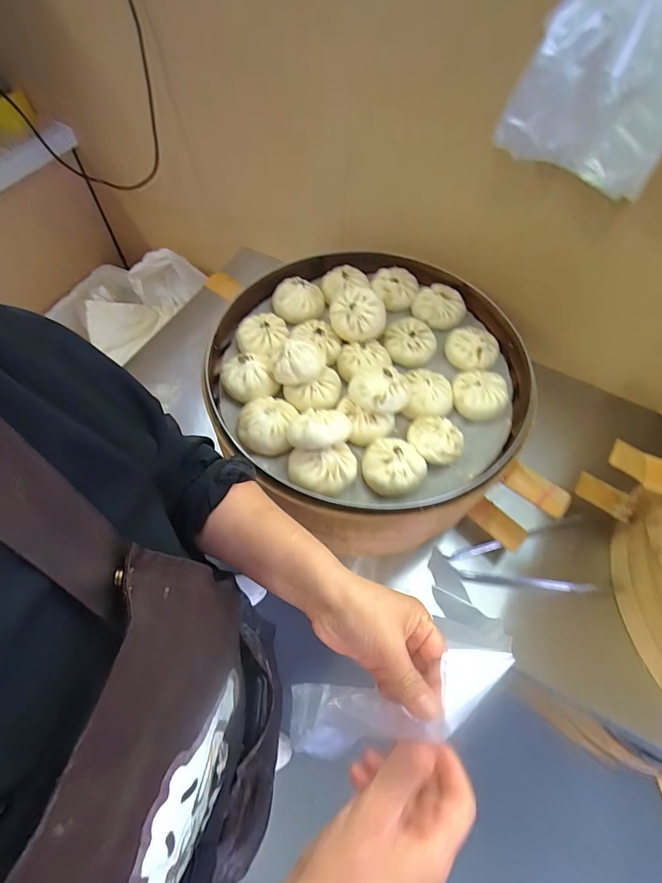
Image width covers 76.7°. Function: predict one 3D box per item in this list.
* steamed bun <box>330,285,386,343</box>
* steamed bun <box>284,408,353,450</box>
[{"bbox_3d":[0.043,-0.201,0.656,0.087,0.050,0.075,5,60,1],"label":"steamed bun"},{"bbox_3d":[-0.017,-0.016,0.561,0.084,0.049,0.061,-1,60,-3],"label":"steamed bun"}]

